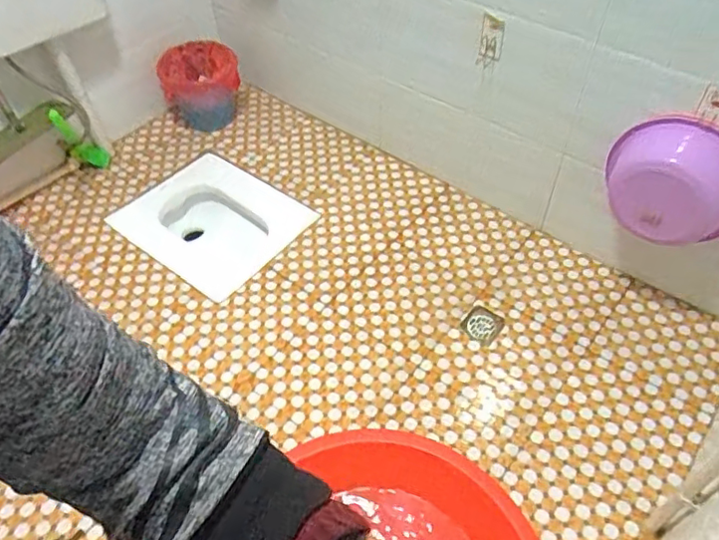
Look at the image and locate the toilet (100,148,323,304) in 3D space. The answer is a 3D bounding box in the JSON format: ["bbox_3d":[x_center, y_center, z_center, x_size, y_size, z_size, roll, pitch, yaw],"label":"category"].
[{"bbox_3d":[-0.454,-0.131,1.878,0.516,0.145,0.402,29,57,23],"label":"toilet"}]

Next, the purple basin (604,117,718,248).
[{"bbox_3d":[0.678,-0.181,1.272,0.288,0.245,0.126,34,59,26],"label":"purple basin"}]

